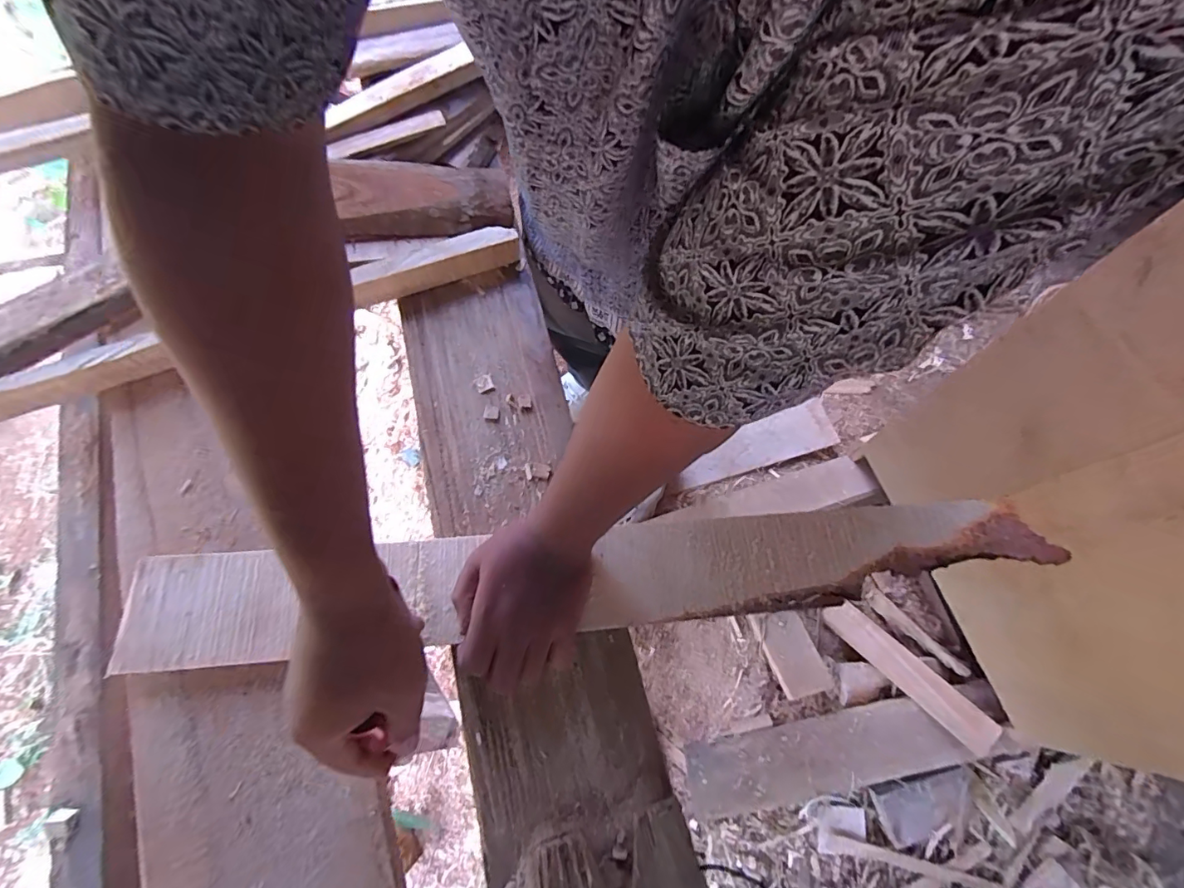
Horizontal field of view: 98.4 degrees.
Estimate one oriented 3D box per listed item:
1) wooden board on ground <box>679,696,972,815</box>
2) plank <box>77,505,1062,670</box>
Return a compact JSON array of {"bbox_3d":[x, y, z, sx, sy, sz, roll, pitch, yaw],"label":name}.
[{"bbox_3d":[0.447,0.600,0.984,0.523,0.040,0.131,-9,72,-5],"label":"wooden board on ground"},{"bbox_3d":[0.028,0.114,0.469,0.823,0.010,0.088,-4,71,-6],"label":"plank"}]

